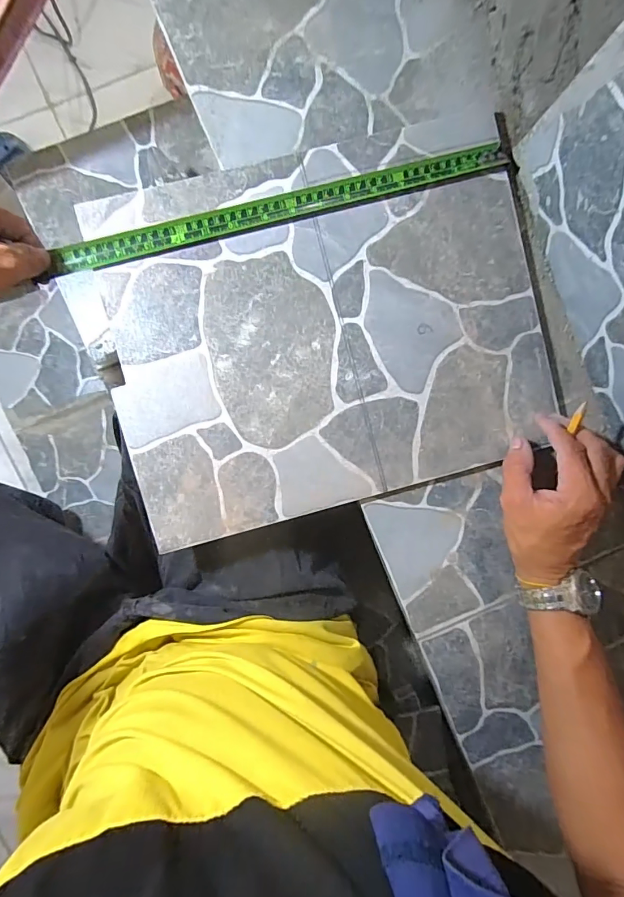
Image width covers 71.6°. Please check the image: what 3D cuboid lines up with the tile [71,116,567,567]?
[{"bbox_3d":[0.014,-0.106,0.397,0.388,0.008,0.311,-14,95,-4],"label":"tile"}]

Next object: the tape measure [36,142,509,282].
[{"bbox_3d":[-0.026,-0.215,0.385,0.406,0.007,0.024,-16,95,-2],"label":"tape measure"}]

